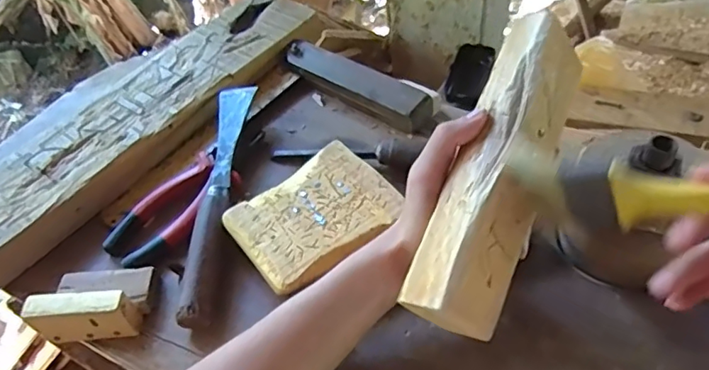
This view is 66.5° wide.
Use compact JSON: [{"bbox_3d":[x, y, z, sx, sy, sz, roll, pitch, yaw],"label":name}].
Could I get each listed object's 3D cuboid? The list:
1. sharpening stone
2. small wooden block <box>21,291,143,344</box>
[{"bbox_3d":[0.002,-0.110,0.587,0.196,0.029,0.038,31,61,27],"label":"sharpening stone"},{"bbox_3d":[-0.217,0.105,0.434,0.075,0.046,0.024,-7,51,0],"label":"small wooden block"}]

